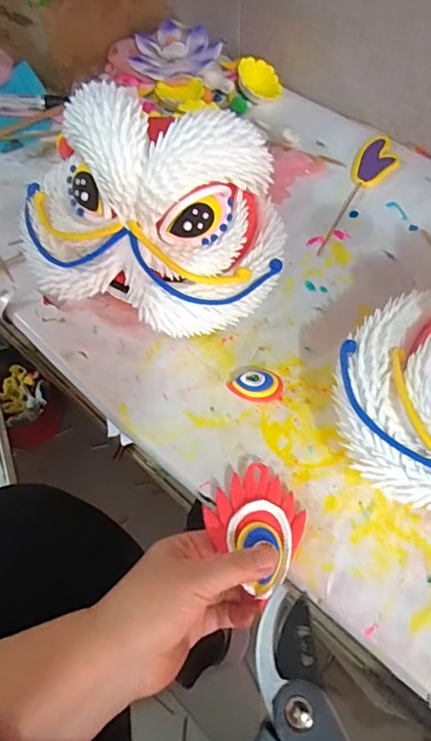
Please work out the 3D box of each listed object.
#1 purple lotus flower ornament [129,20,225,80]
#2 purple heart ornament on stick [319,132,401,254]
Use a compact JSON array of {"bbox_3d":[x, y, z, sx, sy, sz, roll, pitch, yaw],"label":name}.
[{"bbox_3d":[-0.049,-0.383,0.630,0.094,0.033,0.083,23,65,15],"label":"purple lotus flower ornament"},{"bbox_3d":[0.151,-0.185,0.543,0.042,0.009,0.175,23,64,14],"label":"purple heart ornament on stick"}]

